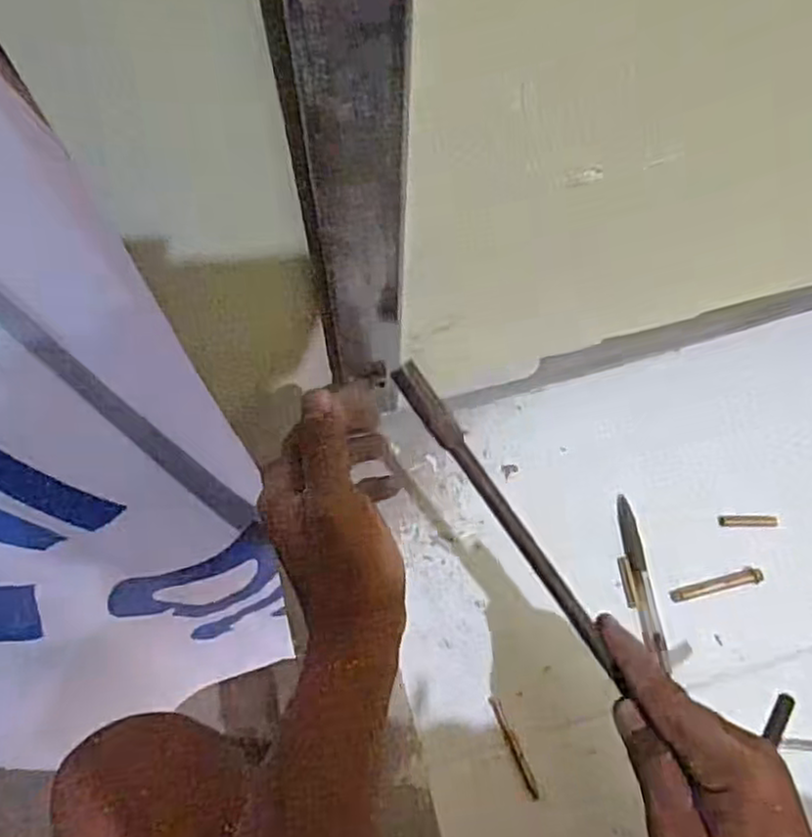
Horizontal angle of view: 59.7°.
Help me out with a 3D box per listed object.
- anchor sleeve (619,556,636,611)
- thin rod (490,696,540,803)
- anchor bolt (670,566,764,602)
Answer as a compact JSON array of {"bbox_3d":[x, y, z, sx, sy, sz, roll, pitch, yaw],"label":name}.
[{"bbox_3d":[0.168,0.124,0.537,0.007,0.006,0.039,-6,70,-1],"label":"anchor sleeve"},{"bbox_3d":[0.077,0.233,0.502,0.008,0.004,0.070,-22,71,-7],"label":"thin rod"},{"bbox_3d":[0.237,0.127,0.539,0.070,0.012,0.013,-15,70,-4],"label":"anchor bolt"}]

